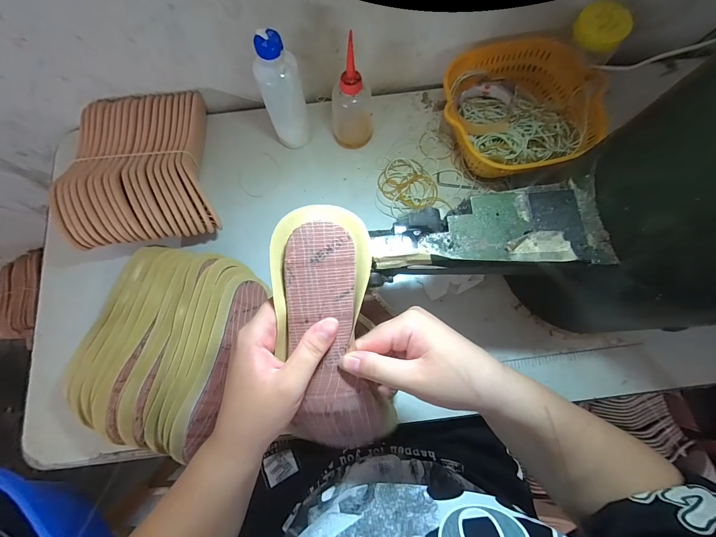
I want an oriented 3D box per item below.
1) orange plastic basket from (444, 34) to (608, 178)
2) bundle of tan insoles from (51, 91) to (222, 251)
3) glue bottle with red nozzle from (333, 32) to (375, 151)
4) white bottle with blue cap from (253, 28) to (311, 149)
[{"bbox_3d":[0.234,-0.226,0.472,0.214,0.083,0.203,0,76,2],"label":"orange plastic basket"},{"bbox_3d":[-0.318,-0.145,0.462,0.190,0.082,0.231,-14,76,-2],"label":"bundle of tan insoles"},{"bbox_3d":[-0.010,-0.248,0.450,0.063,0.150,0.062,0,76,2],"label":"glue bottle with red nozzle"},{"bbox_3d":[-0.105,-0.239,0.443,0.059,0.177,0.047,-15,76,-2],"label":"white bottle with blue cap"}]

